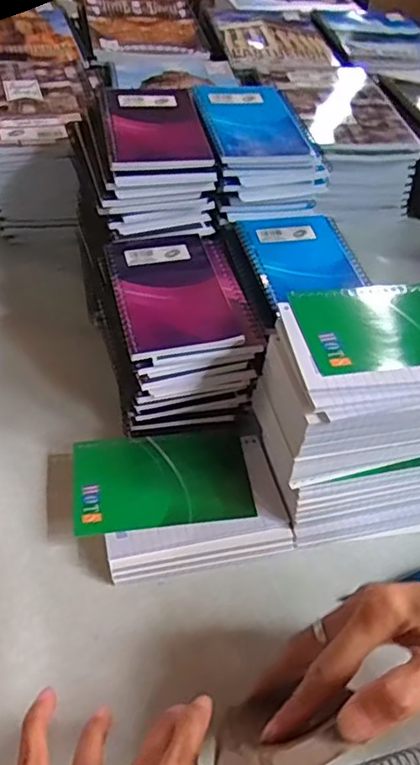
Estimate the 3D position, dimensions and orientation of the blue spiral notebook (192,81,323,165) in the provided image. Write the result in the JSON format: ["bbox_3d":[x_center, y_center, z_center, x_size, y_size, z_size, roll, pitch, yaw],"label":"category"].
[{"bbox_3d":[0.037,-0.232,0.525,0.088,0.013,0.132,-8,49,-13],"label":"blue spiral notebook"}]

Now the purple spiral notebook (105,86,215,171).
[{"bbox_3d":[-0.046,-0.218,0.497,0.077,0.009,0.130,-3,48,-10],"label":"purple spiral notebook"}]

